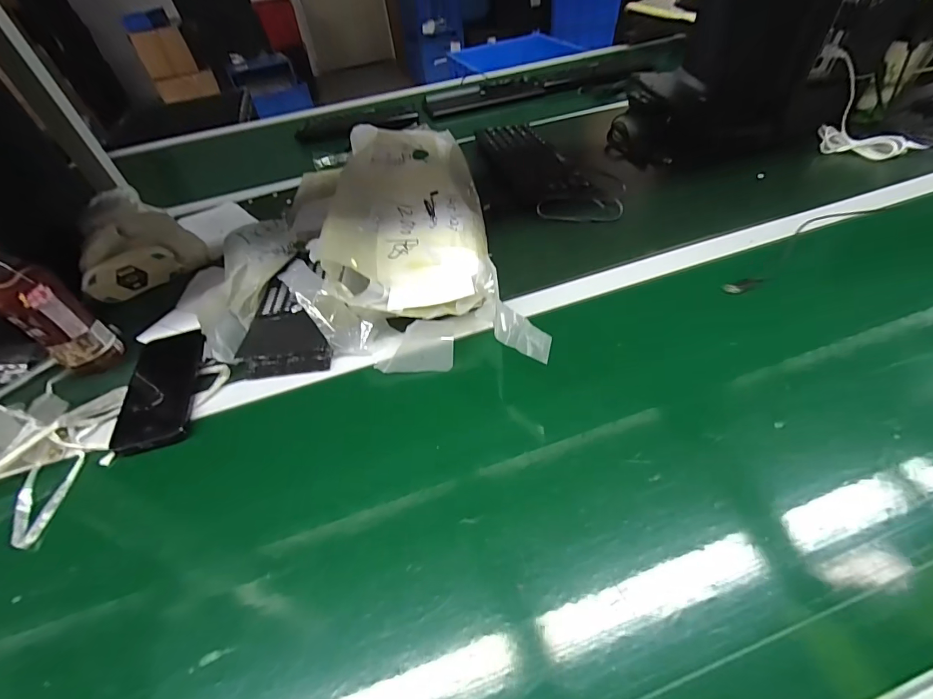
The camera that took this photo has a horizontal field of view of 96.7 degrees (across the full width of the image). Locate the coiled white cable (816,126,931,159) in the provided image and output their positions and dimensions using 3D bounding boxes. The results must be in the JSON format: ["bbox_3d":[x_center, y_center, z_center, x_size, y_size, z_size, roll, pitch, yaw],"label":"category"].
[{"bbox_3d":[0.707,-0.356,0.715,0.177,0.042,0.061,5,47,12],"label":"coiled white cable"}]

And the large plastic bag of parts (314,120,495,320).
[{"bbox_3d":[-0.081,-0.215,0.616,0.199,0.093,0.464,-7,46,1],"label":"large plastic bag of parts"}]

